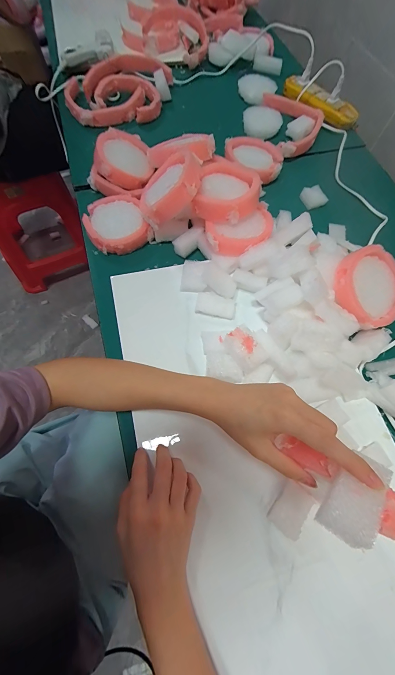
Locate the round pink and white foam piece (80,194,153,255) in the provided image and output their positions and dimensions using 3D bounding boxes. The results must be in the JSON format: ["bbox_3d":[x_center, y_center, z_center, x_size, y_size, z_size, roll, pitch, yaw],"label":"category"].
[{"bbox_3d":[-0.128,-0.179,0.419,0.089,0.024,0.095,-20,70,-12],"label":"round pink and white foam piece"}]

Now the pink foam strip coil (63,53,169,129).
[{"bbox_3d":[-0.161,-0.514,0.554,0.216,0.032,0.183,-7,67,-7],"label":"pink foam strip coil"}]

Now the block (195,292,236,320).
[{"bbox_3d":[0.026,-0.044,0.375,0.055,0.012,0.031,12,68,3],"label":"block"}]

